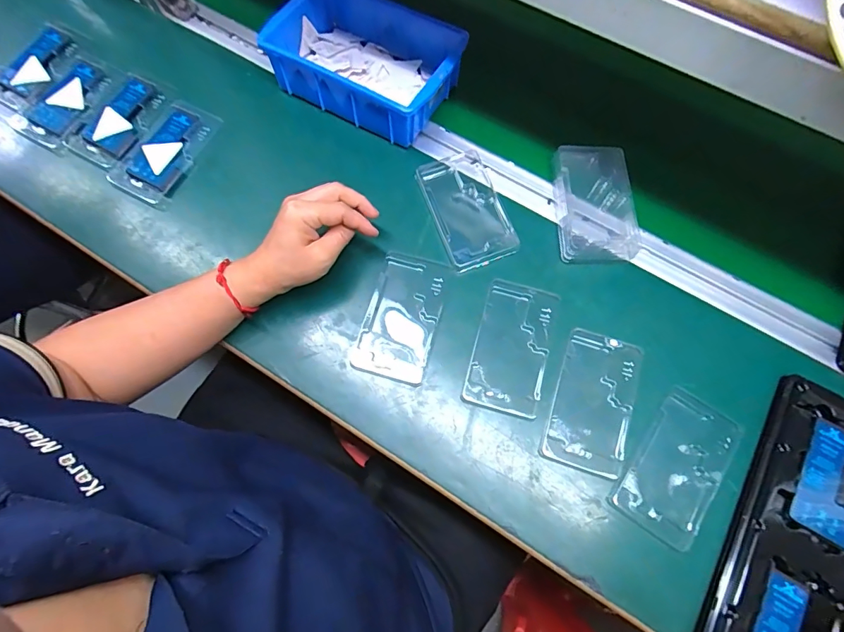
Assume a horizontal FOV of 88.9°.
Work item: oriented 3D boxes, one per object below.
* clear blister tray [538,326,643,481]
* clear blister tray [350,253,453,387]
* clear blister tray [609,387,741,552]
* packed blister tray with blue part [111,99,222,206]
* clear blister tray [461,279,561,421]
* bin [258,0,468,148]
[{"bbox_3d":[0.162,0.080,0.407,0.073,0.010,0.130,18,72,6],"label":"clear blister tray"},{"bbox_3d":[-0.019,0.000,0.434,0.073,0.005,0.126,16,72,5],"label":"clear blister tray"},{"bbox_3d":[0.230,0.134,0.386,0.069,0.011,0.127,33,75,10],"label":"clear blister tray"},{"bbox_3d":[-0.295,-0.190,0.500,0.074,0.014,0.126,33,74,10],"label":"packed blister tray with blue part"},{"bbox_3d":[0.090,0.030,0.423,0.071,0.005,0.127,16,72,5],"label":"clear blister tray"},{"bbox_3d":[-0.057,-0.298,0.493,0.200,0.057,0.144,29,78,10],"label":"bin"}]

